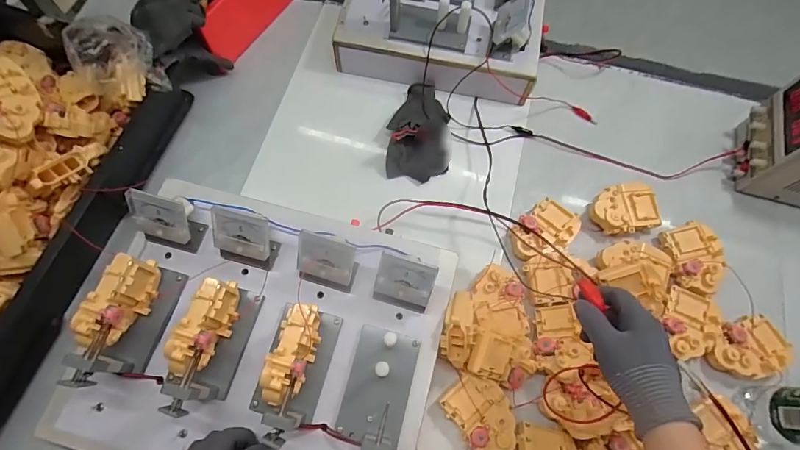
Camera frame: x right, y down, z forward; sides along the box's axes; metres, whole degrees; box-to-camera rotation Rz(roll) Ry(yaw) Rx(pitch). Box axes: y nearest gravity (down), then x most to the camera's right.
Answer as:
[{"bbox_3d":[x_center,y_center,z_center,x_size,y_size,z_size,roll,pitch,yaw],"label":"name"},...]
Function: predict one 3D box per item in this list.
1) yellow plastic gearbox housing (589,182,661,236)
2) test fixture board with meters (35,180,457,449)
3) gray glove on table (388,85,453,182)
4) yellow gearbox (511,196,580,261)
[{"bbox_3d":[0.331,-0.021,0.616,0.098,0.037,0.074,-13,70,-7],"label":"yellow plastic gearbox housing"},{"bbox_3d":[-0.150,0.118,0.453,0.382,0.091,0.317,15,70,4],"label":"test fixture board with meters"},{"bbox_3d":[0.031,-0.156,0.646,0.098,0.052,0.163,1,69,-2],"label":"gray glove on table"},{"bbox_3d":[0.207,0.009,0.598,0.103,0.037,0.070,-35,74,-14],"label":"yellow gearbox"}]

